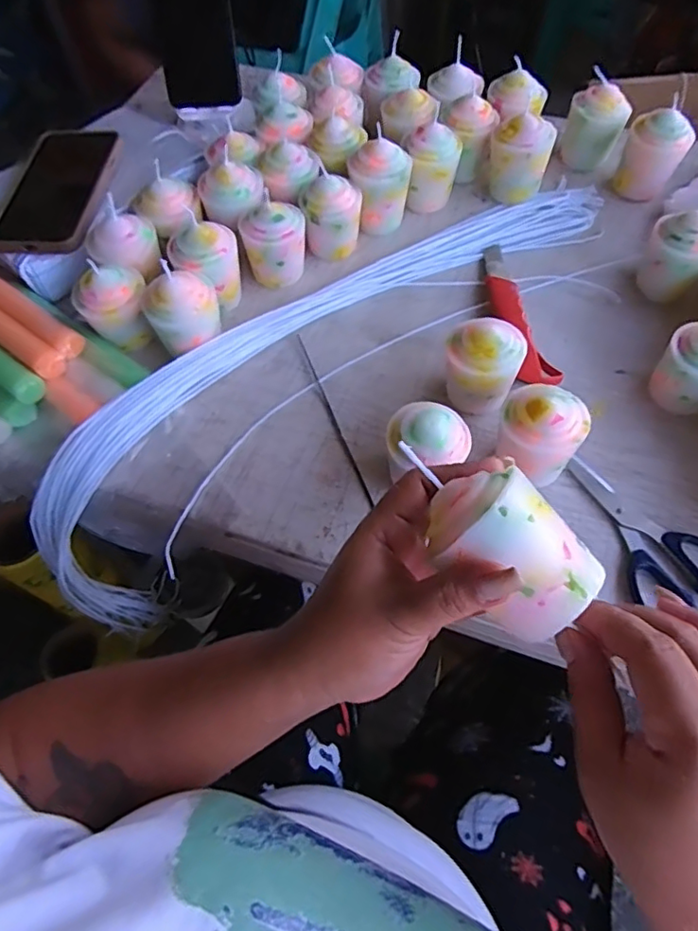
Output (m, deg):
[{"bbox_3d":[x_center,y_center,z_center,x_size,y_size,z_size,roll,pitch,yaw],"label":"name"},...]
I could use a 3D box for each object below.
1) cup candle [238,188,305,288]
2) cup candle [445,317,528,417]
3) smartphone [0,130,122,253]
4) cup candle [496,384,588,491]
[{"bbox_3d":[-0.067,-0.204,0.511,0.055,0.065,0.060,-11,61,-3],"label":"cup candle"},{"bbox_3d":[0.101,-0.071,0.431,0.054,0.074,0.046,9,62,8],"label":"cup candle"},{"bbox_3d":[-0.268,-0.256,0.517,0.088,0.010,0.161,1,61,3],"label":"smartphone"},{"bbox_3d":[0.131,-0.017,0.398,0.054,0.074,0.060,25,65,15],"label":"cup candle"}]

